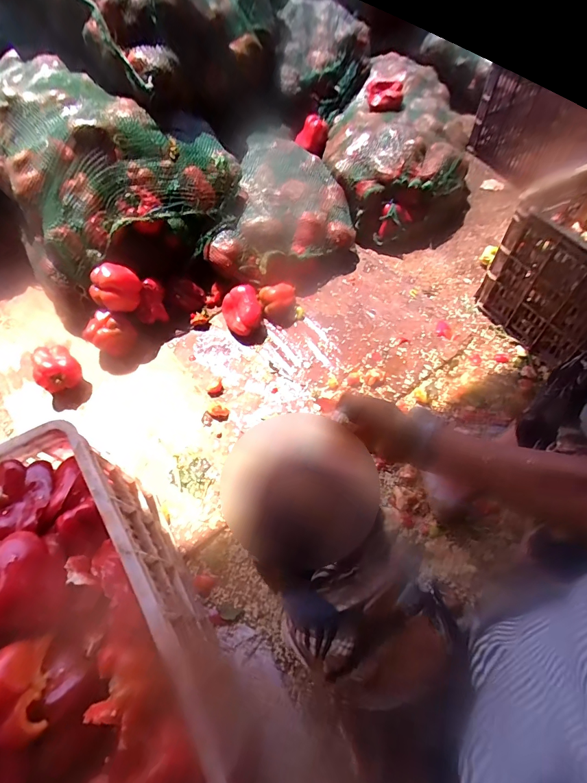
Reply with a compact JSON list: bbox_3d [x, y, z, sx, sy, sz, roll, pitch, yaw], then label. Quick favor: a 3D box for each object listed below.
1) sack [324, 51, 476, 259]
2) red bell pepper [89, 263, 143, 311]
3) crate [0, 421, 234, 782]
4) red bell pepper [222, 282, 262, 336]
[{"bbox_3d":[0.333,-0.685,1.207,0.435,0.247,0.483,4,58,5],"label":"sack"},{"bbox_3d":[-0.419,-0.244,0.929,0.095,0.081,0.097,9,59,8],"label":"red bell pepper"},{"bbox_3d":[-0.325,0.348,0.502,0.359,0.309,0.504,-28,61,-15],"label":"crate"},{"bbox_3d":[-0.129,-0.200,1.011,0.095,0.080,0.112,-16,59,-8],"label":"red bell pepper"}]

